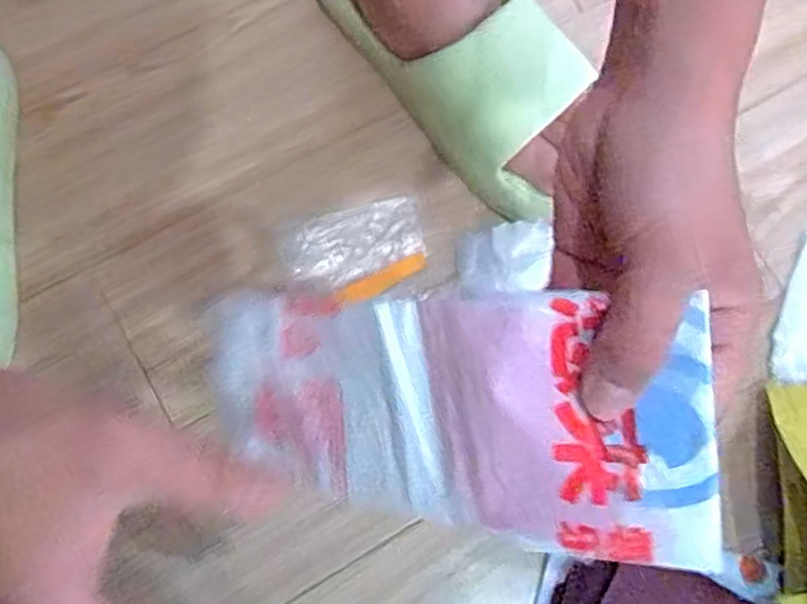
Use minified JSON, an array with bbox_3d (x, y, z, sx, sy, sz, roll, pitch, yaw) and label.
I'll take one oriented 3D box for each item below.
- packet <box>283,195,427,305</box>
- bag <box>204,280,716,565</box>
[{"bbox_3d":[-0.031,-0.034,0.487,0.090,0.007,0.065,-17,79,-5],"label":"packet"},{"bbox_3d":[0.005,0.043,0.298,0.229,0.014,0.090,1,96,33],"label":"bag"}]

